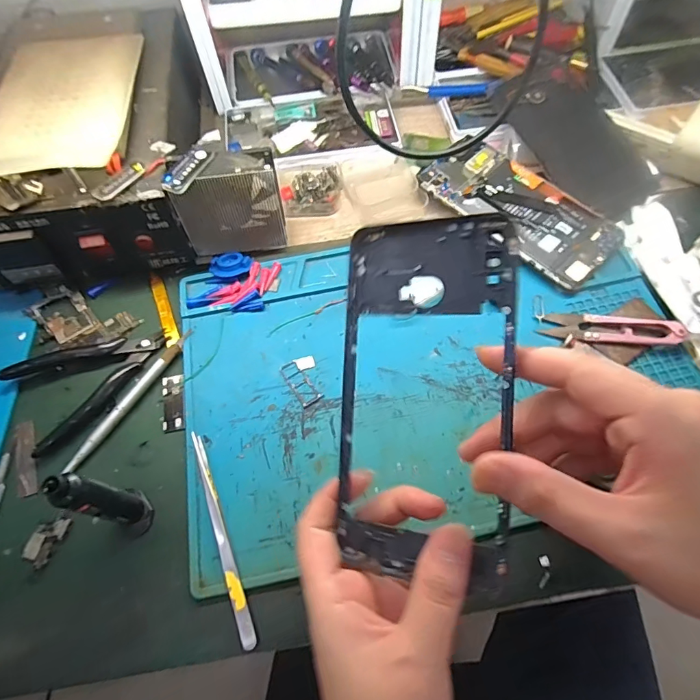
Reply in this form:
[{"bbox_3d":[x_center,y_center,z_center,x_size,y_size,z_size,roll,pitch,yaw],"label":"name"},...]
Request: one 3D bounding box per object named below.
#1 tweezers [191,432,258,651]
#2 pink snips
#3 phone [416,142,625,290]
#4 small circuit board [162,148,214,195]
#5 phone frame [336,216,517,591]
[{"bbox_3d":[-0.084,0.118,0.286,0.008,0.010,0.134,-21,66,-8],"label":"tweezers"},{"bbox_3d":[0.200,-0.016,0.338,0.097,0.014,0.025,3,65,4],"label":"pink snips"},{"bbox_3d":[0.149,-0.126,0.391,0.079,0.013,0.167,-41,69,-16],"label":"phone"},{"bbox_3d":[-0.117,-0.130,0.318,0.017,0.009,0.046,22,66,13],"label":"small circuit board"},{"bbox_3d":[0.036,0.020,0.220,0.085,0.006,0.168,1,87,25],"label":"phone frame"}]

